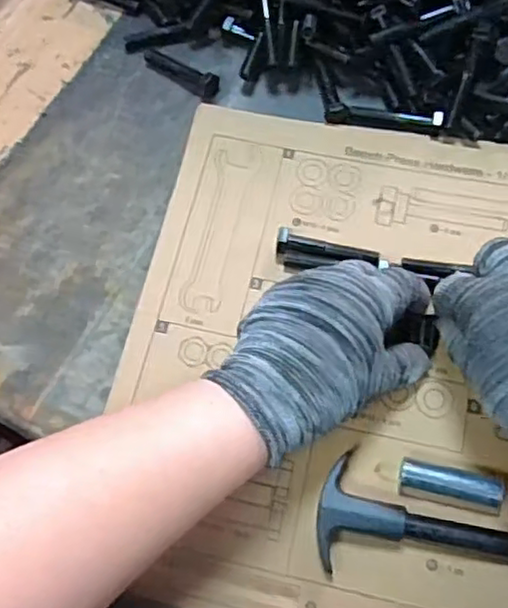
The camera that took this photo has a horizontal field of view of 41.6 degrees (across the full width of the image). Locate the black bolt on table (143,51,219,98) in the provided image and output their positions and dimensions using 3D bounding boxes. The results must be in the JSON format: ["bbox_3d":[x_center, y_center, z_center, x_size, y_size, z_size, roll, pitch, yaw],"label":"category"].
[{"bbox_3d":[-0.050,-0.160,0.455,0.063,0.014,0.012,37,76,17],"label":"black bolt on table"}]

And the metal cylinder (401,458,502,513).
[{"bbox_3d":[0.100,0.092,0.338,0.050,0.011,0.018,10,69,9],"label":"metal cylinder"}]

